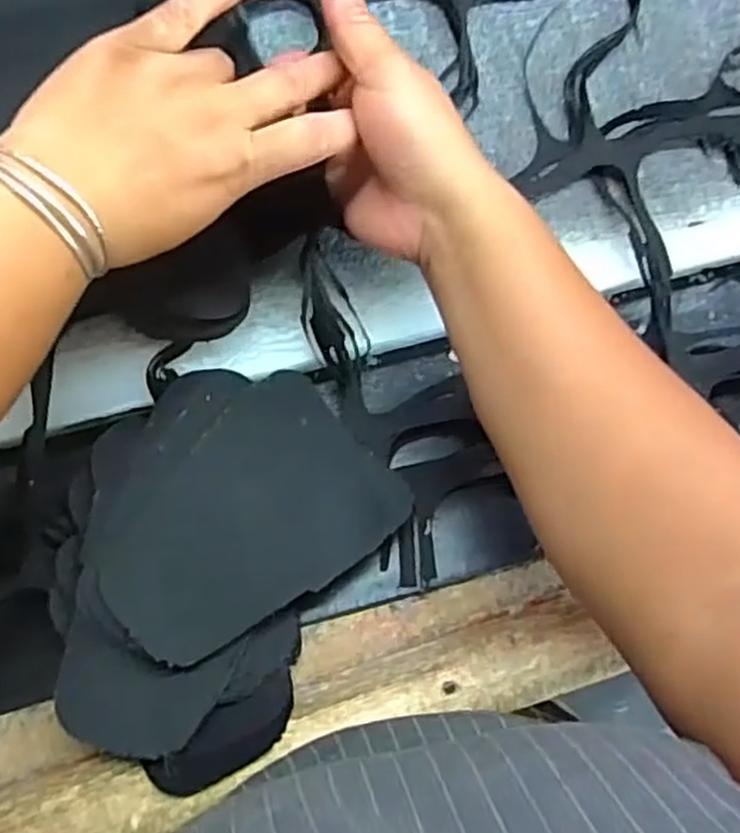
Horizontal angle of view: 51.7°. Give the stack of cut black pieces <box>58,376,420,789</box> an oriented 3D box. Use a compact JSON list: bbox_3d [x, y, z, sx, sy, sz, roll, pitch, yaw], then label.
[{"bbox_3d":[-0.084,0.073,0.399,0.150,0.050,0.197,32,85,-8],"label":"stack of cut black pieces"}]

